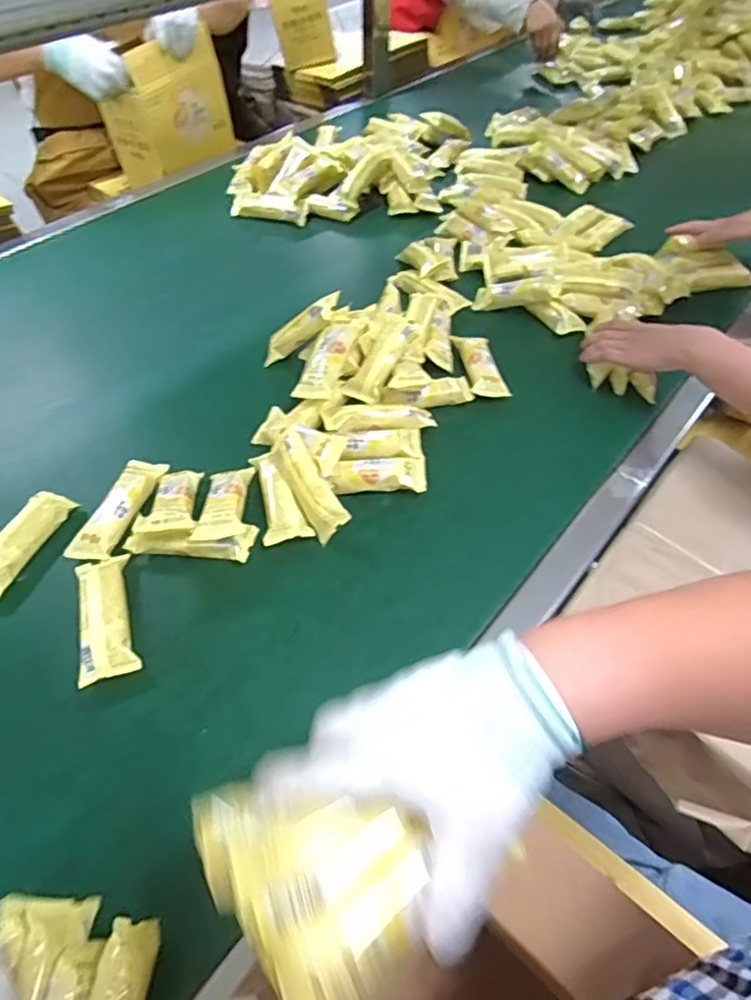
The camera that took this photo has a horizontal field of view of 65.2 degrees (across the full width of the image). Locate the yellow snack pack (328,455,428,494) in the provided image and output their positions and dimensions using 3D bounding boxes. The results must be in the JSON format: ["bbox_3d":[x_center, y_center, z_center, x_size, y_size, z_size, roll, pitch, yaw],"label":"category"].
[{"bbox_3d":[0.003,-0.031,0.687,0.112,0.025,0.047,-1,51,-3],"label":"yellow snack pack"}]

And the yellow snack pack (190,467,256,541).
[{"bbox_3d":[-0.162,-0.002,0.643,0.052,0.020,0.120,1,37,-1],"label":"yellow snack pack"}]

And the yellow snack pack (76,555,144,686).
[{"bbox_3d":[-0.265,0.111,0.575,0.050,0.025,0.135,-15,53,-14],"label":"yellow snack pack"}]

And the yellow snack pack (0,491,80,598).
[{"bbox_3d":[-0.386,0.043,0.632,0.046,0.021,0.133,15,52,10],"label":"yellow snack pack"}]

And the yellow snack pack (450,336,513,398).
[{"bbox_3d":[0.146,-0.193,0.817,0.048,0.018,0.129,-8,51,-8],"label":"yellow snack pack"}]

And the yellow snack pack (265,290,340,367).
[{"bbox_3d":[-0.105,-0.234,0.809,0.143,0.031,0.029,-31,44,29],"label":"yellow snack pack"}]

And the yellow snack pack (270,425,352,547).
[{"bbox_3d":[-0.076,-0.020,0.652,0.036,0.036,0.135,-24,68,-20],"label":"yellow snack pack"}]

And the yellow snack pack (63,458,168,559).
[{"bbox_3d":[-0.286,0.008,0.656,0.050,0.022,0.138,14,52,9],"label":"yellow snack pack"}]

